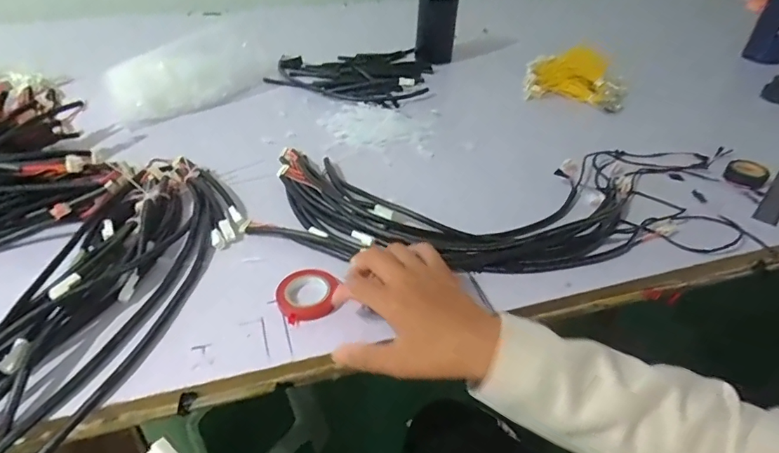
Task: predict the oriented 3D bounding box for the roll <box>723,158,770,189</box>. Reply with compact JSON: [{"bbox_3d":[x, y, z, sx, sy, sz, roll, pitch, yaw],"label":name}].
[{"bbox_3d":[0.474,-0.071,0.608,0.047,0.023,0.038,28,46,29],"label":"roll"}]

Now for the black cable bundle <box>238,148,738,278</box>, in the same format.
[{"bbox_3d":[0.132,-0.031,0.562,0.549,0.032,0.225,1,39,-1],"label":"black cable bundle"}]

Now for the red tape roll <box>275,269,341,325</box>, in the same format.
[{"bbox_3d":[-0.081,0.067,0.446,0.057,0.014,0.060,1,35,0],"label":"red tape roll"}]

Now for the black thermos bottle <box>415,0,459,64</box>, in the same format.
[{"bbox_3d":[0.097,-0.436,0.953,0.076,0.234,0.062,0,61,-1],"label":"black thermos bottle"}]

